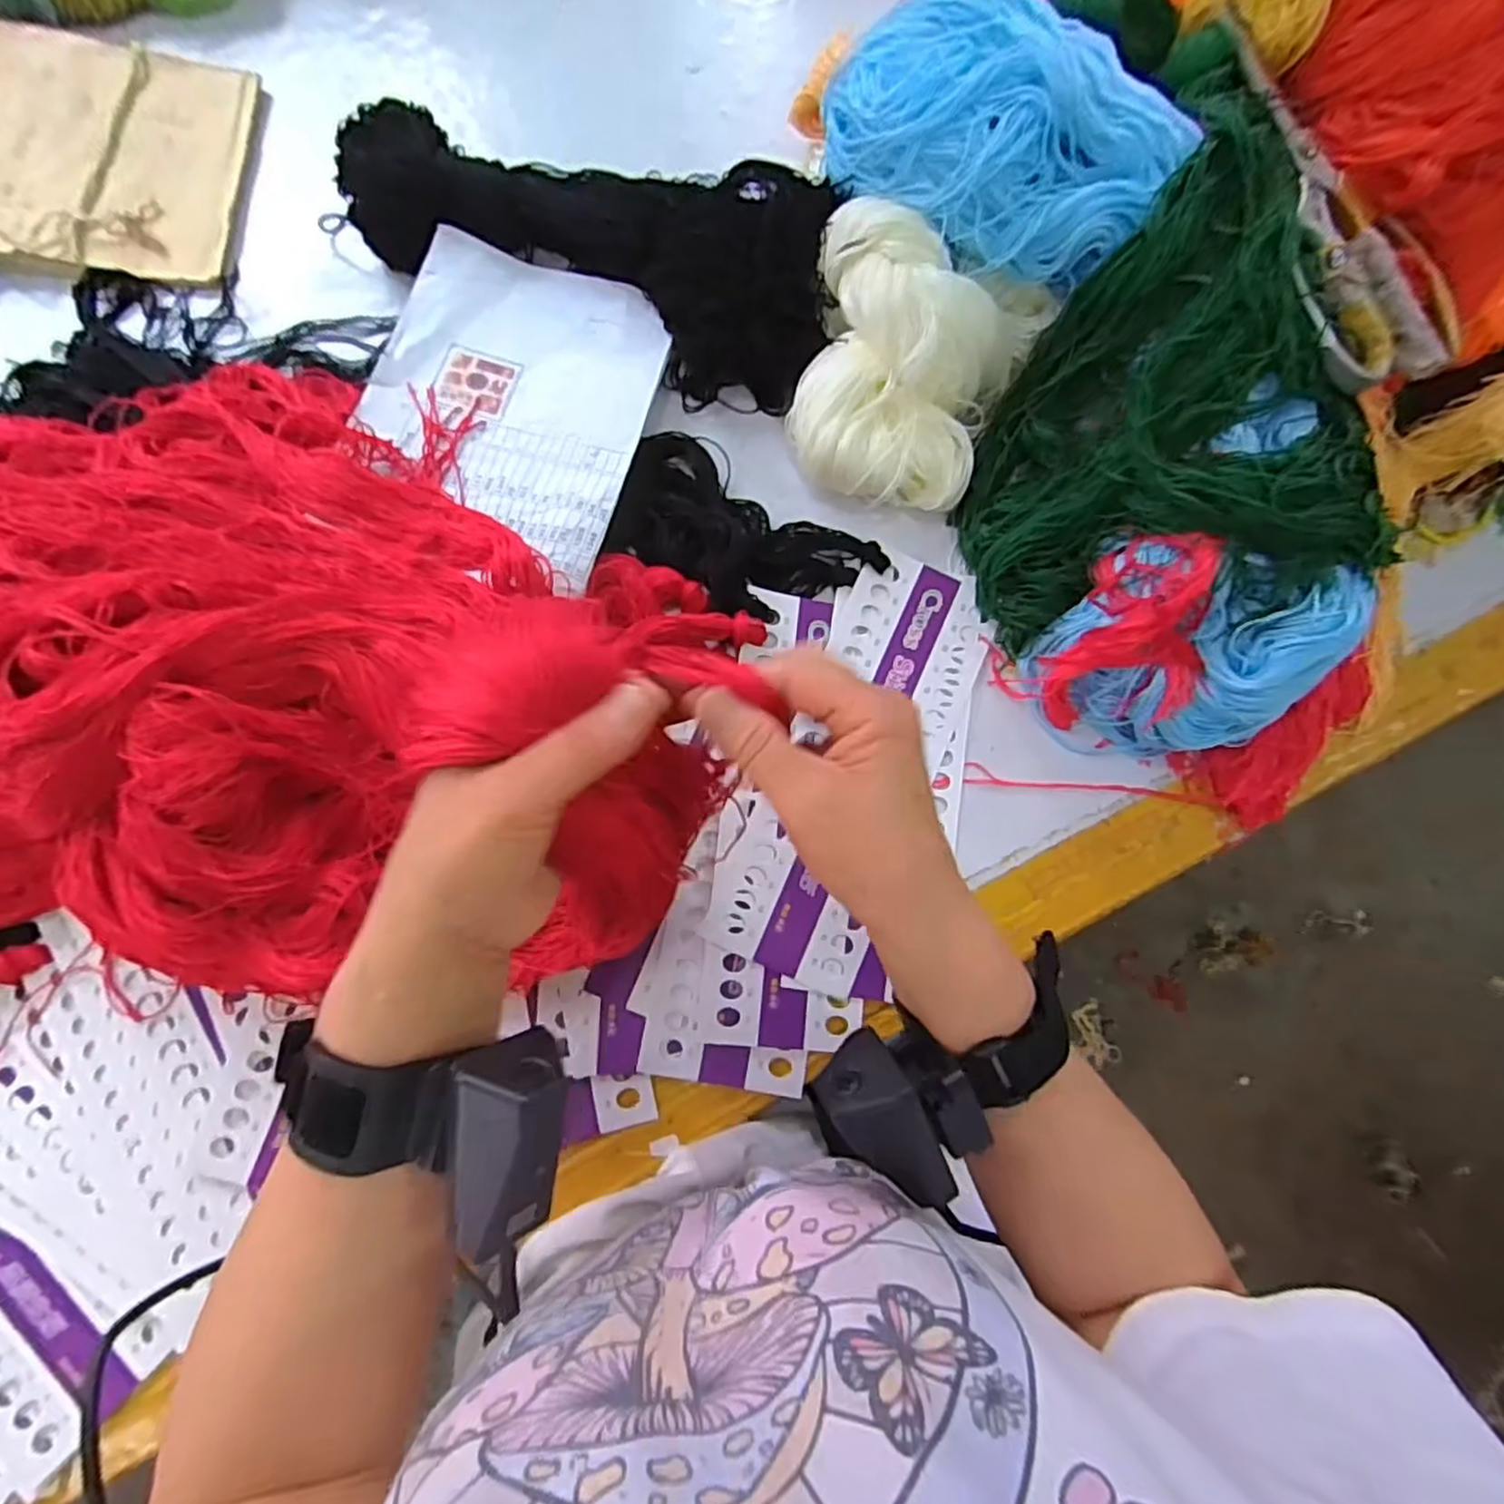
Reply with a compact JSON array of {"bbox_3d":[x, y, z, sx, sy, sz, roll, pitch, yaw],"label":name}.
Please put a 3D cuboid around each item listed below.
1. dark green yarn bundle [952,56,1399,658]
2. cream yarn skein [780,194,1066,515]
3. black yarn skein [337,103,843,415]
[{"bbox_3d":[0.205,-0.210,0.381,0.184,0.120,0.273,-9,82,-5],"label":"dark green yarn bundle"},{"bbox_3d":[0.086,-0.208,0.395,0.125,0.046,0.138,16,107,-7],"label":"cream yarn skein"},{"bbox_3d":[-0.099,-0.295,0.415,0.296,0.062,0.115,16,80,-1],"label":"black yarn skein"}]

